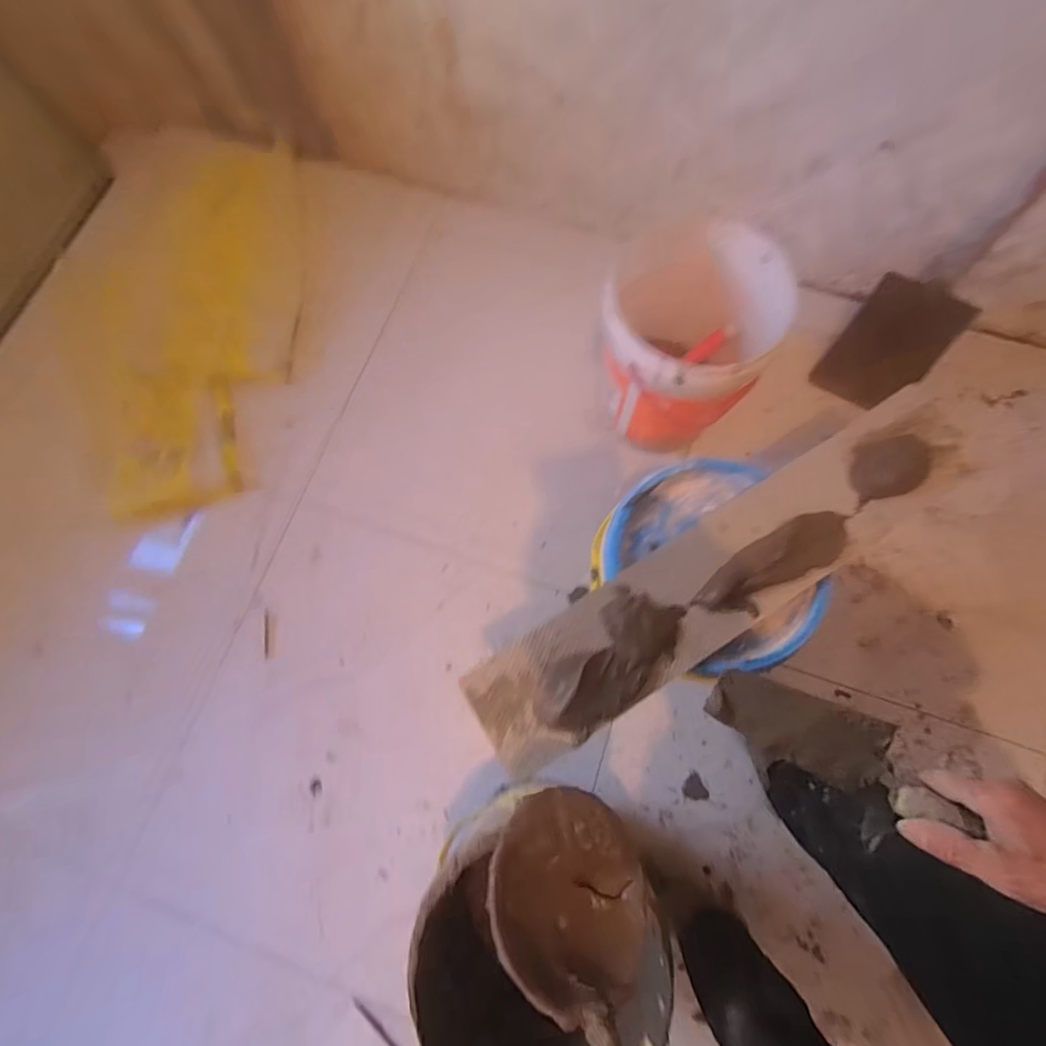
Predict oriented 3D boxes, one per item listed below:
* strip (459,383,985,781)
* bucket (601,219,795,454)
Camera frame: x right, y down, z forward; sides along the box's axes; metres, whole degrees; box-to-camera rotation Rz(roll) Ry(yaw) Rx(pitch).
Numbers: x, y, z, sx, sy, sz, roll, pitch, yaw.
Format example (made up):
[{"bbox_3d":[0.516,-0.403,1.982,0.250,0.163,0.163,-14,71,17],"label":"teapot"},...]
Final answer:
[{"bbox_3d":[0.286,0.065,0.667,0.780,0.047,0.149,-32,78,-6],"label":"strip"},{"bbox_3d":[0.298,-0.325,0.967,0.292,0.325,0.293,16,77,6],"label":"bucket"}]

